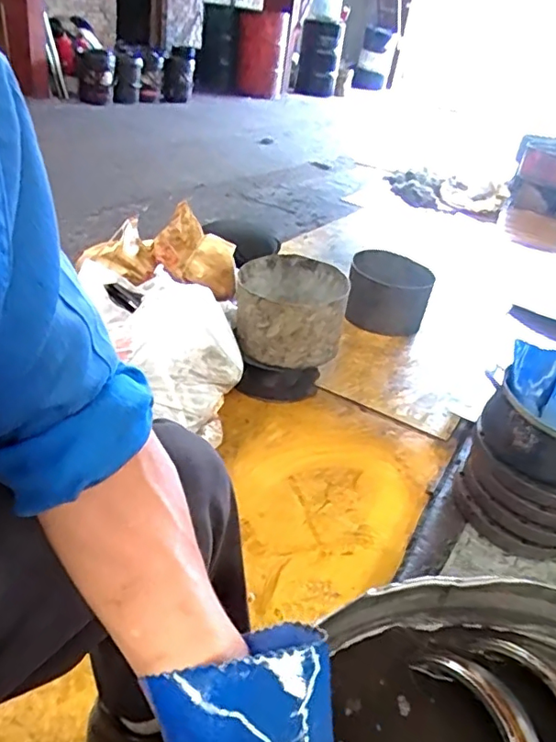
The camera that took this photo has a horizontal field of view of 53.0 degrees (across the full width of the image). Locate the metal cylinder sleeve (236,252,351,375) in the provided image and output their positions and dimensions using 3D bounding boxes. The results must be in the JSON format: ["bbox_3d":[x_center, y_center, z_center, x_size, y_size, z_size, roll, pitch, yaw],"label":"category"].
[{"bbox_3d":[0.030,-0.149,1.439,0.273,0.191,0.256,9,32,-1],"label":"metal cylinder sleeve"}]

